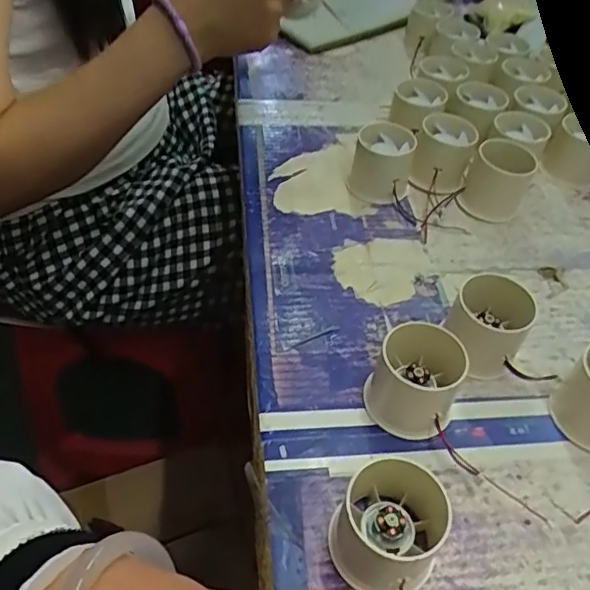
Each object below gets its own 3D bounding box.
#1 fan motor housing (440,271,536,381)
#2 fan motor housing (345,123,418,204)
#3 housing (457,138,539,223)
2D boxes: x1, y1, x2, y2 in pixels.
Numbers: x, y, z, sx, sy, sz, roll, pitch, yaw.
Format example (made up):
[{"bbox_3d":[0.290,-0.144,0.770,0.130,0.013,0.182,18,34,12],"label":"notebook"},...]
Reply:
[{"bbox_3d":[0.128,0.022,0.374,0.055,0.055,0.043,28,52,20],"label":"fan motor housing"},{"bbox_3d":[0.077,-0.117,0.505,0.054,0.046,0.058,10,48,5],"label":"fan motor housing"},{"bbox_3d":[0.178,-0.101,0.492,0.049,0.057,0.049,2,48,-2],"label":"housing"}]

